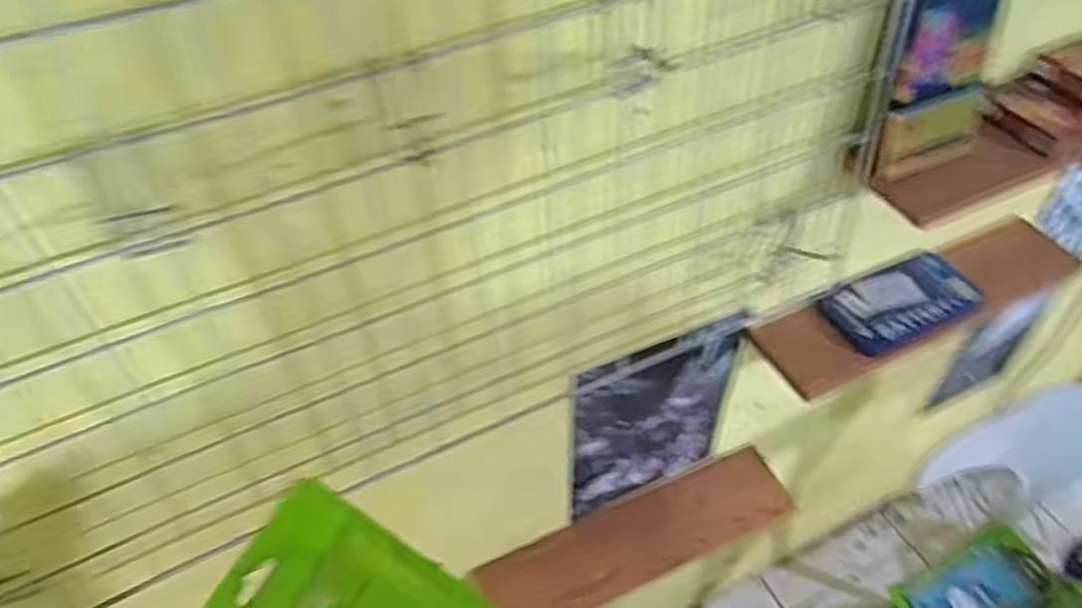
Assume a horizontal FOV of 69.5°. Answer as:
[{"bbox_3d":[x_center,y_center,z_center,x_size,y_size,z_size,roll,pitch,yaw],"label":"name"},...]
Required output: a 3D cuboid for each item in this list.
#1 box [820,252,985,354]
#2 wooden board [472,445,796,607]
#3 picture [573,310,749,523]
[{"bbox_3d":[0.384,-0.002,0.833,0.172,0.017,0.082,-22,65,-13],"label":"box"},{"bbox_3d":[0.122,0.293,0.949,0.380,0.111,0.027,-20,8,-12],"label":"wooden board"},{"bbox_3d":[0.132,0.123,0.857,0.212,0.295,0.026,-22,51,-20],"label":"picture"}]

